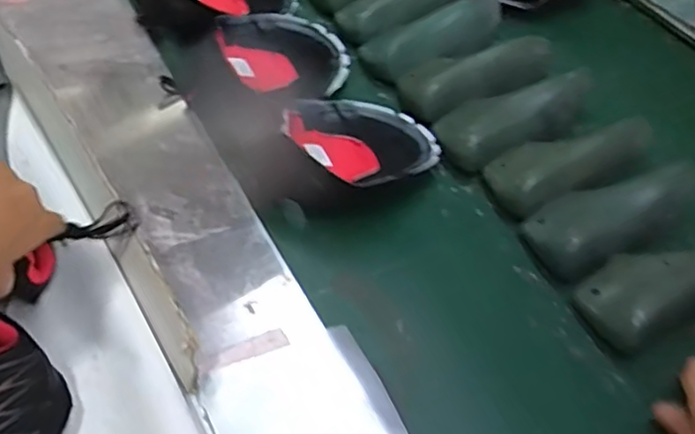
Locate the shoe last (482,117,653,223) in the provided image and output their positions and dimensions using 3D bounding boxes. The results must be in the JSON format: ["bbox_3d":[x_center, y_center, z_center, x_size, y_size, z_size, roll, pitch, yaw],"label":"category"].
[{"bbox_3d":[0.281,-0.075,0.810,0.216,0.083,0.090,-21,56,-21],"label":"shoe last"}]

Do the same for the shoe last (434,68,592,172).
[{"bbox_3d":[0.231,-0.137,0.852,0.230,0.066,0.097,-24,56,-7],"label":"shoe last"}]

